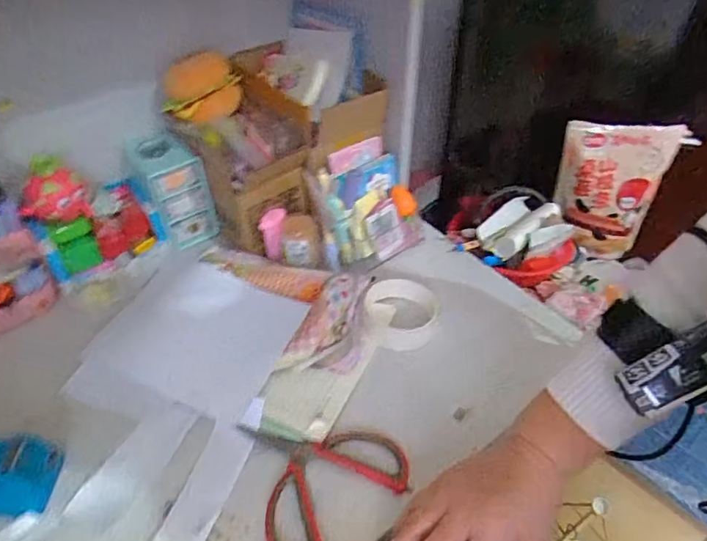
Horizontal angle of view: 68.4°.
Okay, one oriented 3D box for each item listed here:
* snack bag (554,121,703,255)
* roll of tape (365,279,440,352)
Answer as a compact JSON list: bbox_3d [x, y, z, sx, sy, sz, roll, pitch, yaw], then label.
[{"bbox_3d":[0.433,-0.133,0.876,0.208,0.227,0.032,1,31,-5],"label":"snack bag"},{"bbox_3d":[0.054,0.046,0.578,0.079,0.019,0.087,3,43,3],"label":"roll of tape"}]

